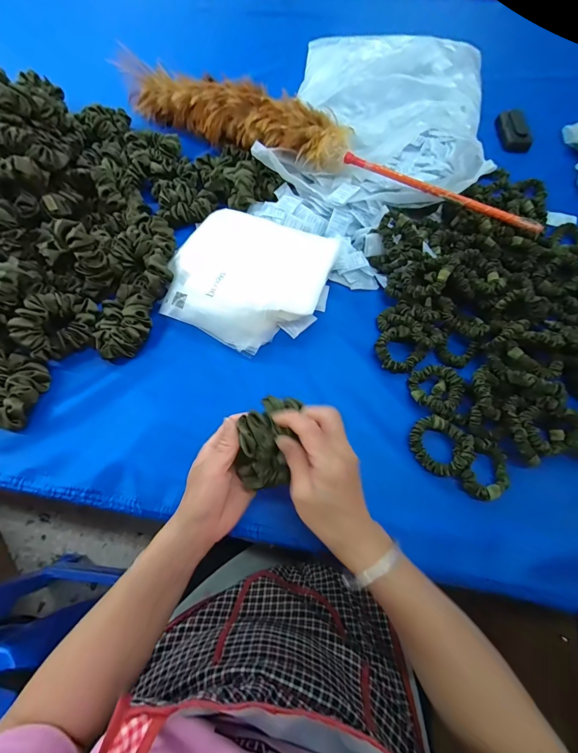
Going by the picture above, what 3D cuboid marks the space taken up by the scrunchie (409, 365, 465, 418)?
[{"bbox_3d":[0.183,0.014,0.409,0.061,0.021,0.058,26,68,12],"label":"scrunchie"}]

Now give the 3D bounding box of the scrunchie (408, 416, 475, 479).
[{"bbox_3d":[0.176,0.078,0.379,0.066,0.025,0.060,0,65,0],"label":"scrunchie"}]

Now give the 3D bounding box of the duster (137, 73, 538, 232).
[{"bbox_3d":[0.006,-0.397,0.560,0.804,0.086,0.076,33,70,15],"label":"duster"}]

